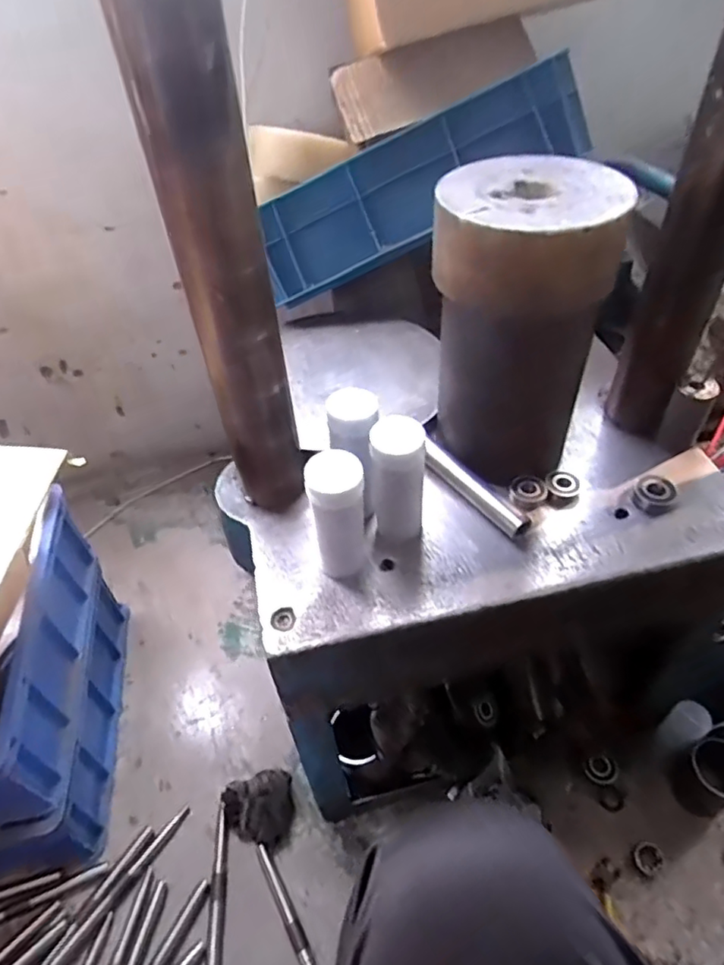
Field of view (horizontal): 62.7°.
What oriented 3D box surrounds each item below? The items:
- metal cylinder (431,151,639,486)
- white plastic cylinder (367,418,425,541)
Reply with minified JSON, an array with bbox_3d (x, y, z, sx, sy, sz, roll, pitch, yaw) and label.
[{"bbox_3d":[0.137,-0.129,0.540,0.141,0.258,0.135,8,47,12],"label":"metal cylinder"},{"bbox_3d":[0.031,0.002,0.512,0.042,0.121,0.043,4,46,8],"label":"white plastic cylinder"}]

